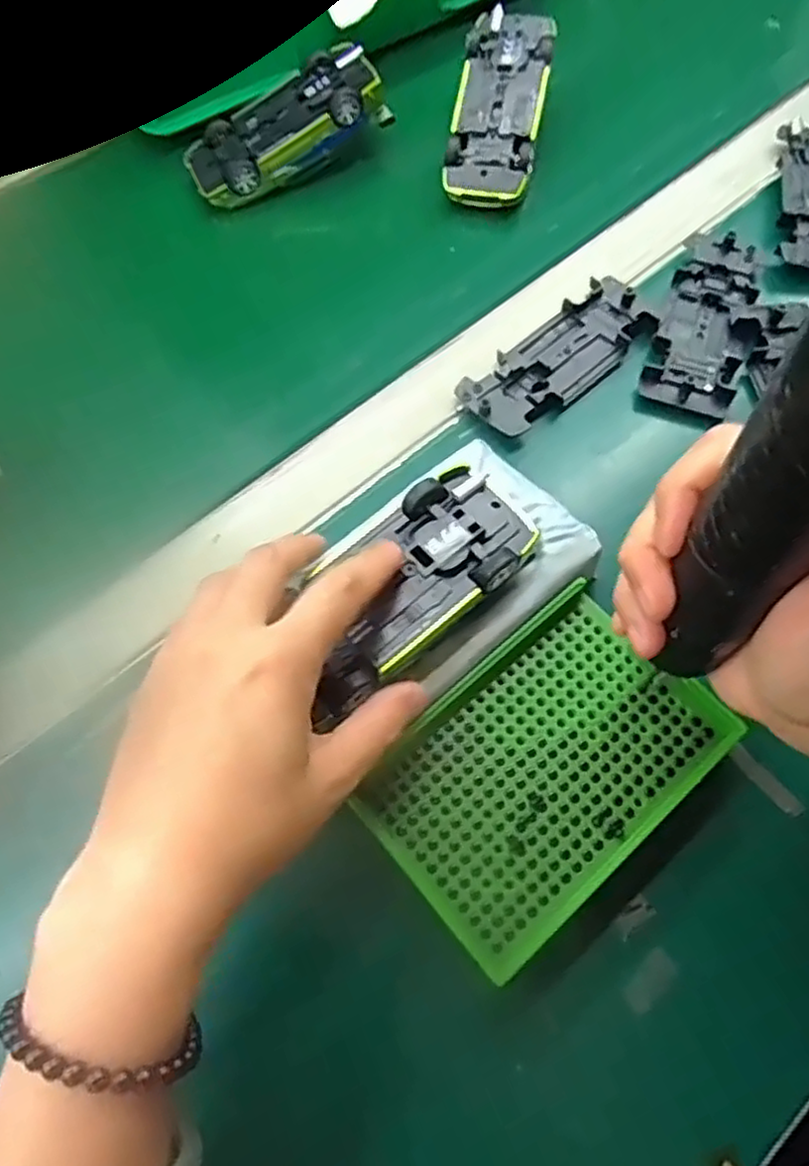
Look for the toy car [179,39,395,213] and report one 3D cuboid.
[{"bbox_3d":[-0.076,-0.291,0.466,0.131,0.031,0.053,-29,68,5],"label":"toy car"}]

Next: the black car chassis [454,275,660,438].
[{"bbox_3d":[0.085,-0.124,0.392,0.121,0.012,0.045,-39,69,-15],"label":"black car chassis"}]

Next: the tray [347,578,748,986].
[{"bbox_3d":[0.057,0.074,0.294,0.137,0.025,0.091,-39,71,-15],"label":"tray"}]

